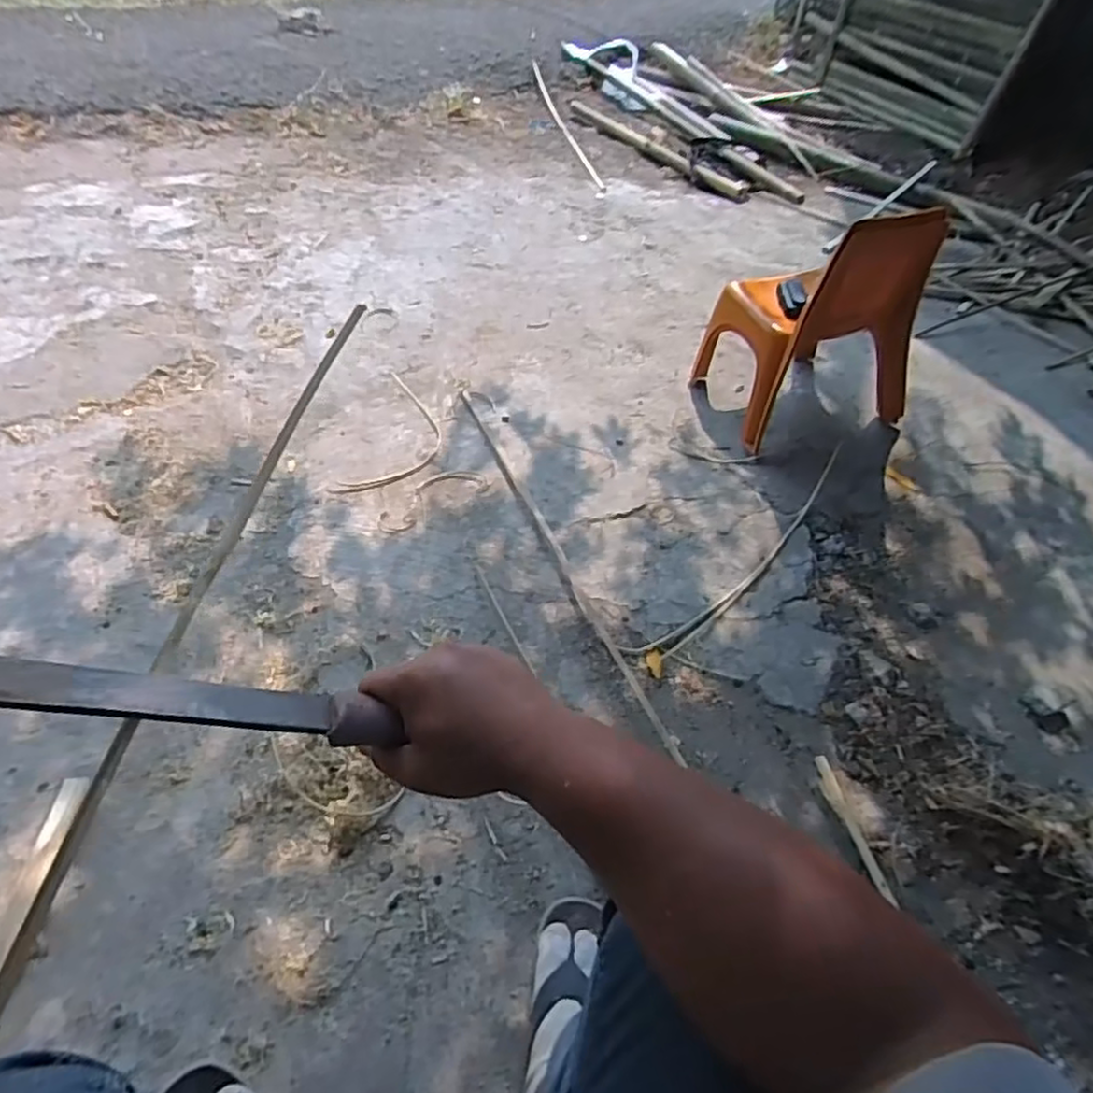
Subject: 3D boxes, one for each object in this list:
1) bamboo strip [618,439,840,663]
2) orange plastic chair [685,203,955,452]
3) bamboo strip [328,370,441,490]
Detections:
[{"bbox_3d":[0.375,0.012,1.227,0.074,0.030,0.680,41,58,21],"label":"bamboo strip"},{"bbox_3d":[0.562,-0.489,1.454,0.428,0.457,0.320,-17,53,-19],"label":"orange plastic chair"},{"bbox_3d":[-0.289,-0.231,1.389,0.165,0.007,0.409,10,45,2],"label":"bamboo strip"}]

